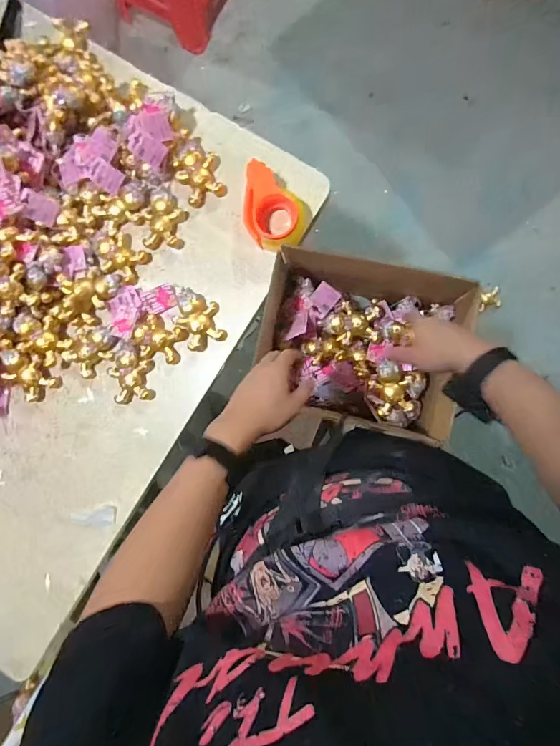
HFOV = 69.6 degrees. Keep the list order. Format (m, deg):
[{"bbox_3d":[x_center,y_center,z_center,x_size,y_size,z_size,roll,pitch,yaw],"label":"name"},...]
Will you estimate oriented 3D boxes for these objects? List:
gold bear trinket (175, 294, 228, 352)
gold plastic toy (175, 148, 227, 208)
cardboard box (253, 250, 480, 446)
[{"bbox_3d":[-0.152,-0.098,0.778,0.078,0.033,0.097,-27,87,7],"label":"gold bear trinket"},{"bbox_3d":[-0.157,-0.379,0.775,0.087,0.028,0.103,-17,89,7],"label":"gold plastic toy"},{"bbox_3d":[0.152,-0.065,0.769,0.347,0.188,0.276,16,93,7],"label":"cardboard box"}]

